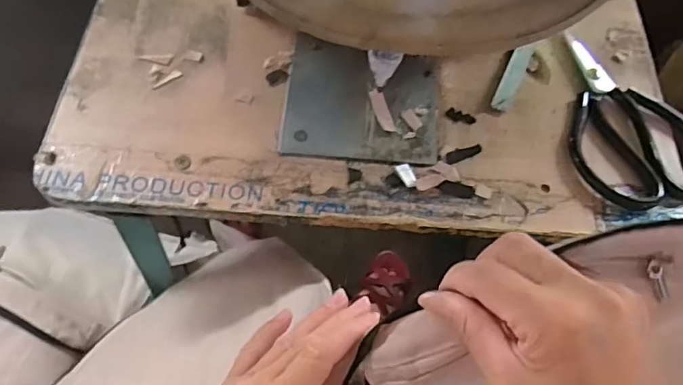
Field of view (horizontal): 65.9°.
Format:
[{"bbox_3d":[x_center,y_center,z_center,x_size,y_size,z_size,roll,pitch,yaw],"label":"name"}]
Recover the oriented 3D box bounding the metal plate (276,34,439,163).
[{"bbox_3d":[0.018,-0.074,0.426,0.122,0.006,0.111,6,61,0],"label":"metal plate"}]

